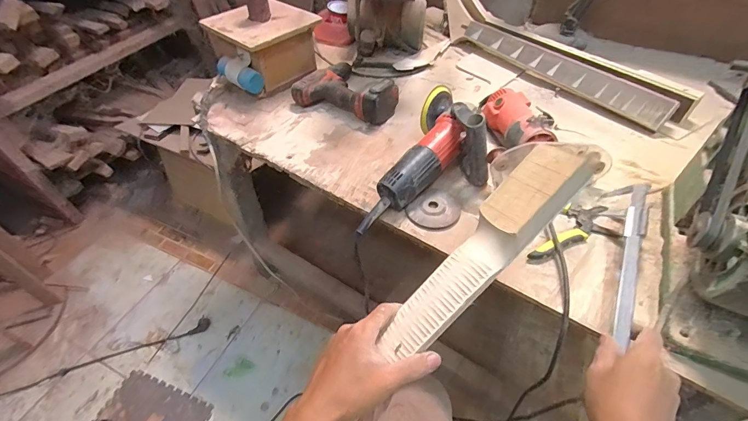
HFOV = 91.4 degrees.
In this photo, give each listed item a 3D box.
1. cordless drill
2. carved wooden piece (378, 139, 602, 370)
[{"bbox_3d":[-0.058,-0.256,0.782,0.162,0.065,0.198,-37,57,-27],"label":"cordless drill"},{"bbox_3d":[0.113,0.043,0.388,0.282,0.032,0.062,-49,59,3],"label":"carved wooden piece"}]

